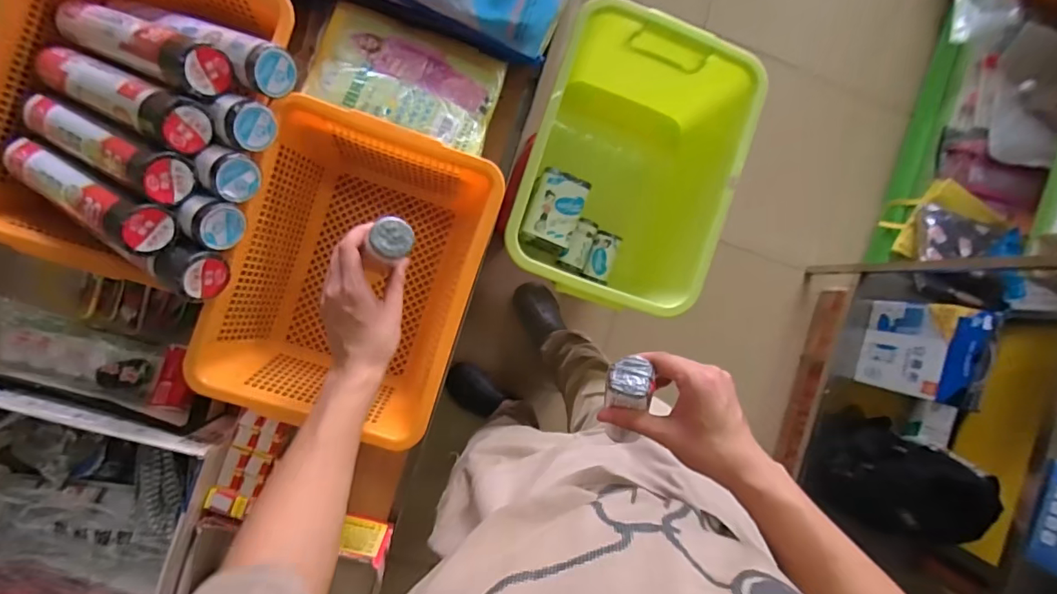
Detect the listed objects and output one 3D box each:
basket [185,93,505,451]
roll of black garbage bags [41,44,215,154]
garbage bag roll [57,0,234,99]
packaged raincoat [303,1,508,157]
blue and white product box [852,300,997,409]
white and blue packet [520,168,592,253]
[{"bbox_3d":[-0.219,-0.028,0.635,0.278,0.140,0.368,18,90,-8],"label":"basket"},{"bbox_3d":[-0.441,-0.218,0.511,0.240,0.051,0.050,26,88,15],"label":"roll of black garbage bags"},{"bbox_3d":[-0.425,-0.272,0.517,0.241,0.052,0.051,25,89,17],"label":"garbage bag roll"},{"bbox_3d":[-0.154,-0.289,0.630,0.230,0.017,0.158,16,70,-9],"label":"packaged raincoat"},{"bbox_3d":[1.005,0.137,1.246,0.077,0.268,0.229,22,89,-8],"label":"blue and white product box"},{"bbox_3d":[0.056,-0.181,1.019,0.108,0.053,0.153,19,89,-8],"label":"white and blue packet"}]

